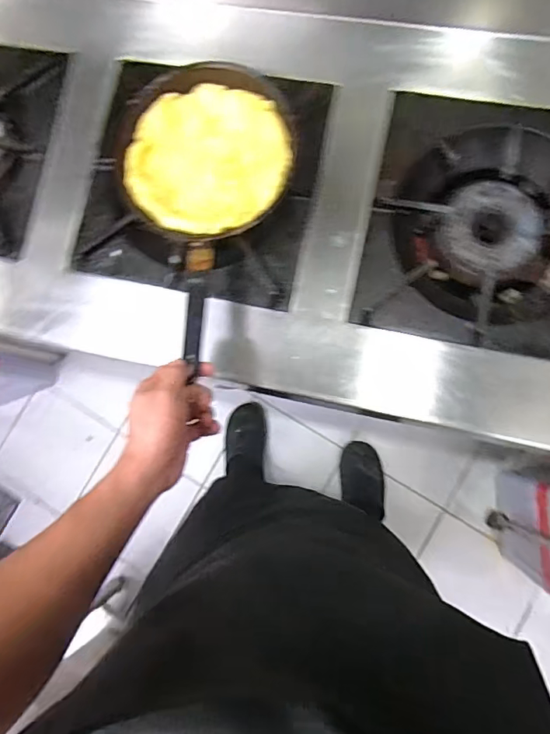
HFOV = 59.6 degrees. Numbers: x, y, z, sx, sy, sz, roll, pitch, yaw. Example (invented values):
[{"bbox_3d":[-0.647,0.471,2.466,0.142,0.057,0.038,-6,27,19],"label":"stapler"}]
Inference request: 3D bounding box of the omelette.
[{"bbox_3d":[-0.080,-0.244,0.567,0.184,0.018,0.176,-1,84,7],"label":"omelette"}]

